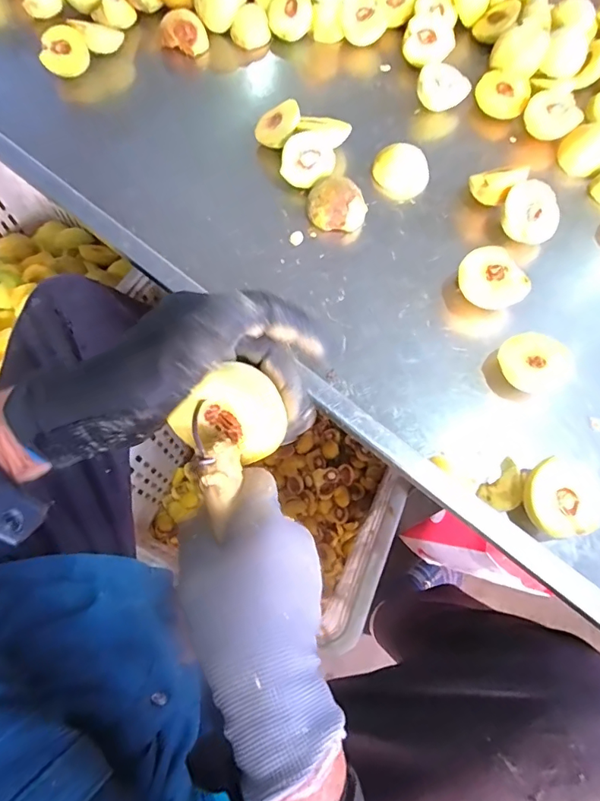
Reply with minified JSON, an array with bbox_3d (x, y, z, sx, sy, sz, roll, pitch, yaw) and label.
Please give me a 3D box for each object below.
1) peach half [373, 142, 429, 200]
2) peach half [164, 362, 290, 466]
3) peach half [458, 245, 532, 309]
[{"bbox_3d":[0.123,-0.279,0.565,0.065,0.026,0.062,16,69,6],"label":"peach half"},{"bbox_3d":[-0.037,0.006,0.271,0.051,0.032,0.054,17,106,-15],"label":"peach half"},{"bbox_3d":[0.203,-0.127,0.506,0.066,0.039,0.071,-27,71,-11],"label":"peach half"}]

